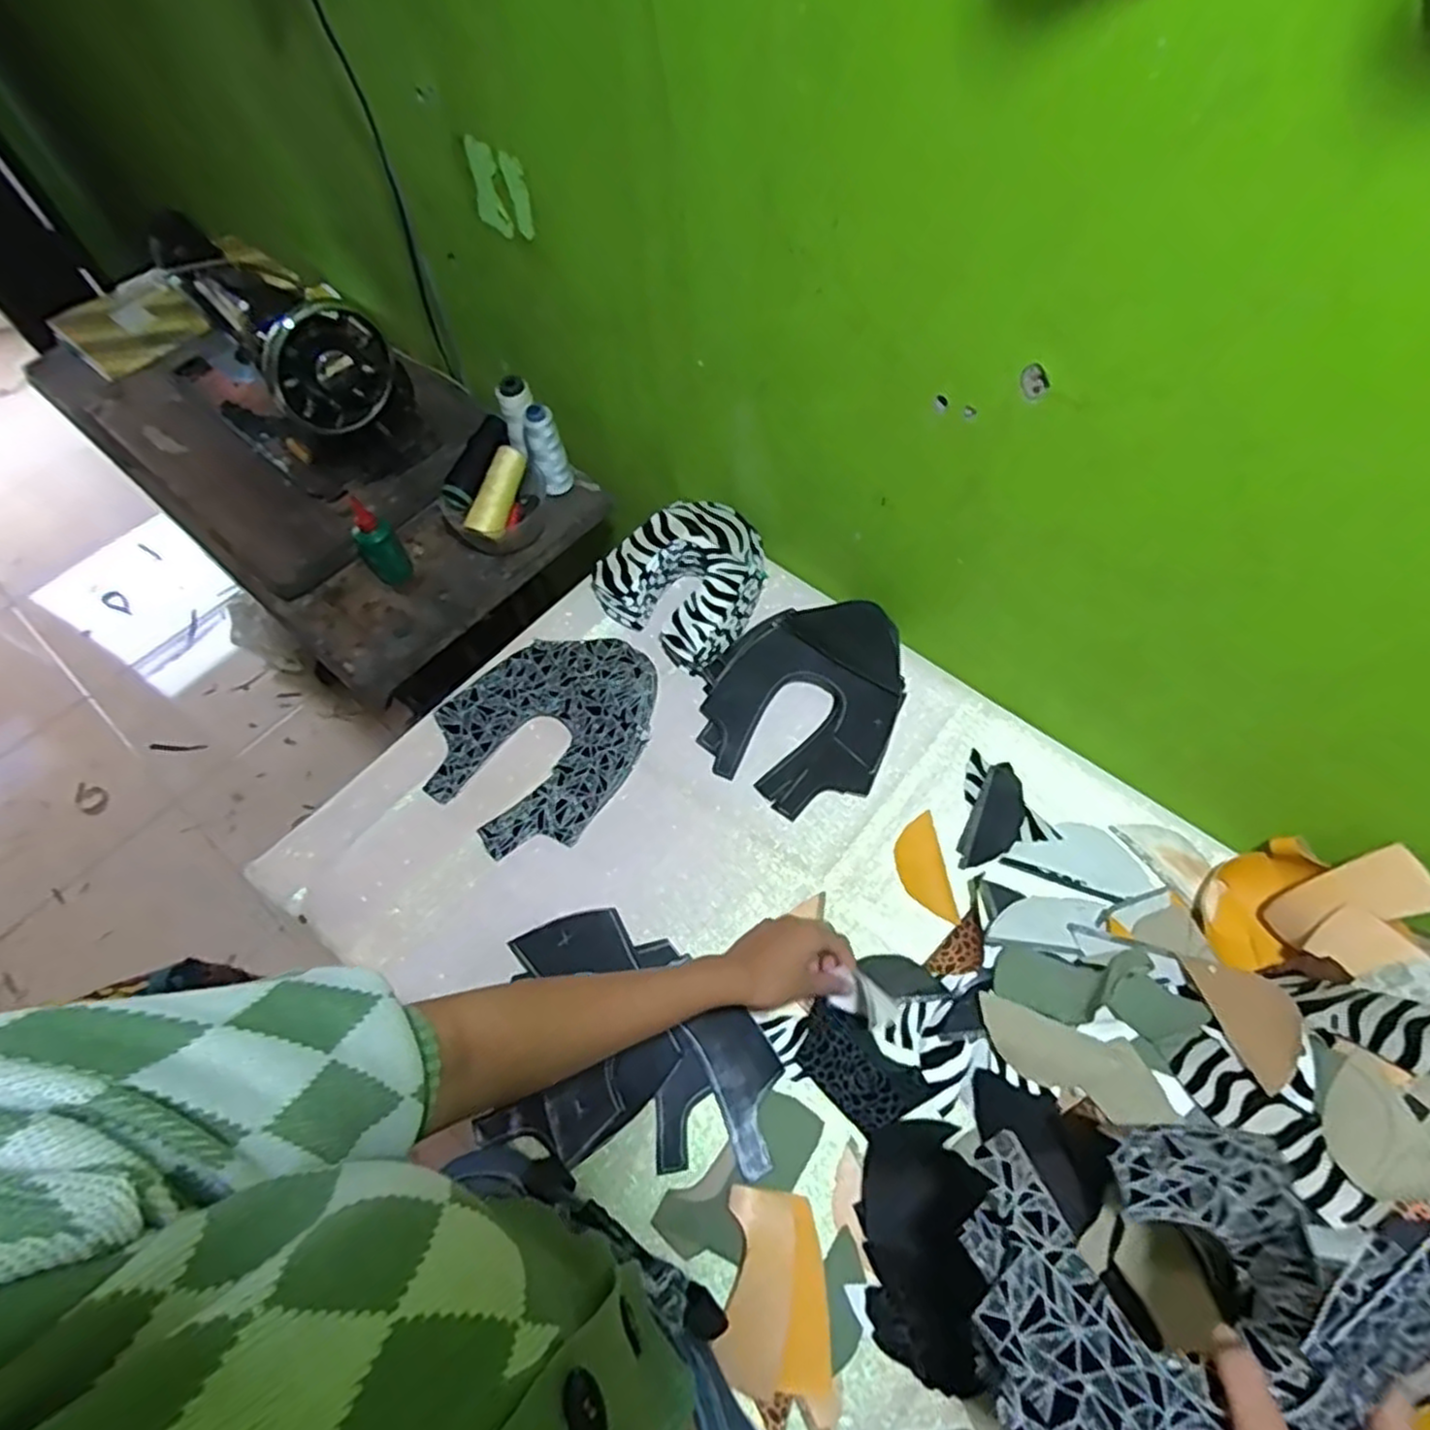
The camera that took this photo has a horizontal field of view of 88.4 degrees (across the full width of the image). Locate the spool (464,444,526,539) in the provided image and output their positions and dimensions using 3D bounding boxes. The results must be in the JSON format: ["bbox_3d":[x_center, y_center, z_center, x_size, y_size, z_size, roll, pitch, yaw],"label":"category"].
[{"bbox_3d":[-0.257,-0.262,0.868,0.038,0.034,0.114,16,78,10],"label":"spool"}]

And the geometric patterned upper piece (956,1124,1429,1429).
[{"bbox_3d":[0.226,0.293,0.354,0.172,0.156,0.155,-1,61,1],"label":"geometric patterned upper piece"}]

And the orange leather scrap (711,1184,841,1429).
[{"bbox_3d":[0.041,0.424,0.527,0.078,0.021,0.143,-5,61,-1],"label":"orange leather scrap"}]

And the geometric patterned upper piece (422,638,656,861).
[{"bbox_3d":[-0.167,0.017,0.747,0.184,0.044,0.238,38,68,20],"label":"geometric patterned upper piece"}]

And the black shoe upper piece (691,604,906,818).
[{"bbox_3d":[0.093,-0.022,0.761,0.190,0.032,0.233,22,64,13],"label":"black shoe upper piece"}]

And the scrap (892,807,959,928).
[{"bbox_3d":[0.193,0.143,0.685,0.043,0.006,0.100,-7,61,-2],"label":"scrap"}]

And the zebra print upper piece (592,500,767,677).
[{"bbox_3d":[-0.025,-0.154,0.808,0.163,0.062,0.169,38,69,20],"label":"zebra print upper piece"}]

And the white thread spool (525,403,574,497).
[{"bbox_3d":[-0.205,-0.321,0.892,0.044,0.111,0.044,-16,62,-7],"label":"white thread spool"}]

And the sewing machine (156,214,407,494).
[{"bbox_3d":[-0.555,-0.453,0.915,0.380,0.235,0.164,38,69,20],"label":"sewing machine"}]

